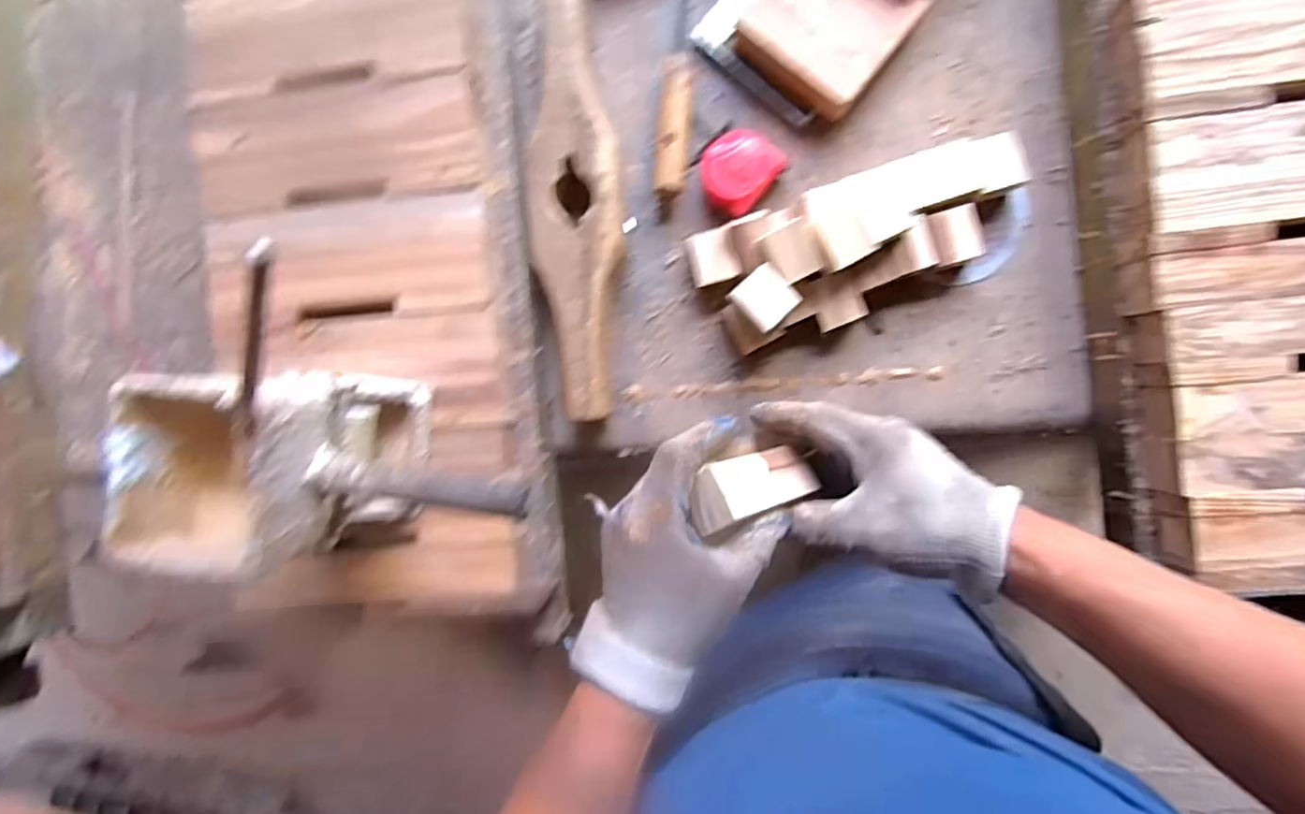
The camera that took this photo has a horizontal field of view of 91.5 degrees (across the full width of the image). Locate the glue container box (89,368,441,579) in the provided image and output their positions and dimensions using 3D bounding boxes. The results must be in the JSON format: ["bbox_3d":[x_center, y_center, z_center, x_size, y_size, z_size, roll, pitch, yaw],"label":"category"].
[{"bbox_3d":[-0.245,0.039,0.450,0.106,0.197,0.126,10,92,7],"label":"glue container box"}]

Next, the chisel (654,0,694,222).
[{"bbox_3d":[0.021,-0.281,0.591,0.030,0.024,0.201,5,91,7],"label":"chisel"}]

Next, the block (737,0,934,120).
[{"bbox_3d":[0.154,-0.337,0.565,0.130,0.042,0.122,36,95,5],"label":"block"}]

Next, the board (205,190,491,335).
[{"bbox_3d":[-0.260,-0.126,0.542,0.239,0.026,0.099,-6,90,7],"label":"board"}]

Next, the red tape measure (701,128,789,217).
[{"bbox_3d":[0.079,-0.216,0.579,0.062,0.036,0.069,40,95,5],"label":"red tape measure"}]

